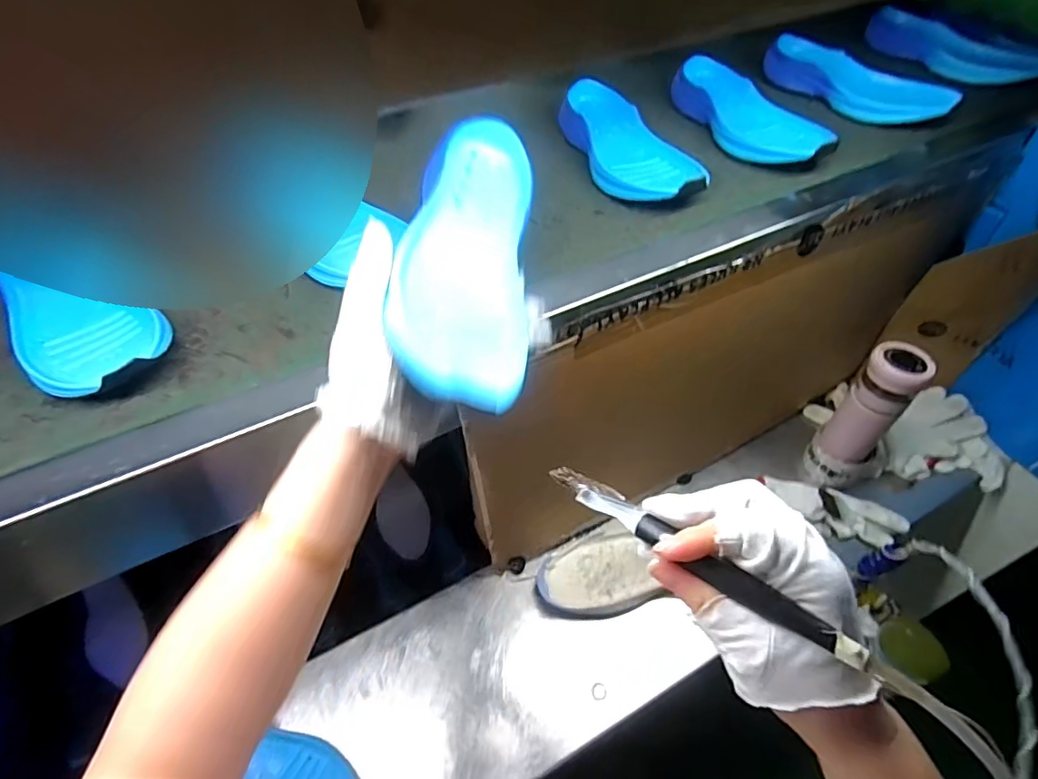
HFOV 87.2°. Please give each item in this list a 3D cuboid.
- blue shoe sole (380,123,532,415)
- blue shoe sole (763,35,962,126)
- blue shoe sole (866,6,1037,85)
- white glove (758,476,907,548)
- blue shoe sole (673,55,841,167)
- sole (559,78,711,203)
[{"bbox_3d":[-0.032,-0.101,0.363,0.076,0.044,0.236,1,61,3],"label":"blue shoe sole"},{"bbox_3d":[0.415,-0.388,0.689,0.086,0.032,0.241,-20,52,-14],"label":"blue shoe sole"},{"bbox_3d":[0.601,-0.489,0.773,0.111,0.029,0.265,-9,43,-10],"label":"blue shoe sole"},{"bbox_3d":[0.436,0.163,0.752,0.183,0.029,0.066,15,45,16],"label":"white glove"},{"bbox_3d":[0.264,-0.322,0.633,0.086,0.045,0.234,-13,44,-14],"label":"blue shoe sole"},{"bbox_3d":[0.115,-0.265,0.589,0.086,0.044,0.229,-13,44,-15],"label":"sole"}]

